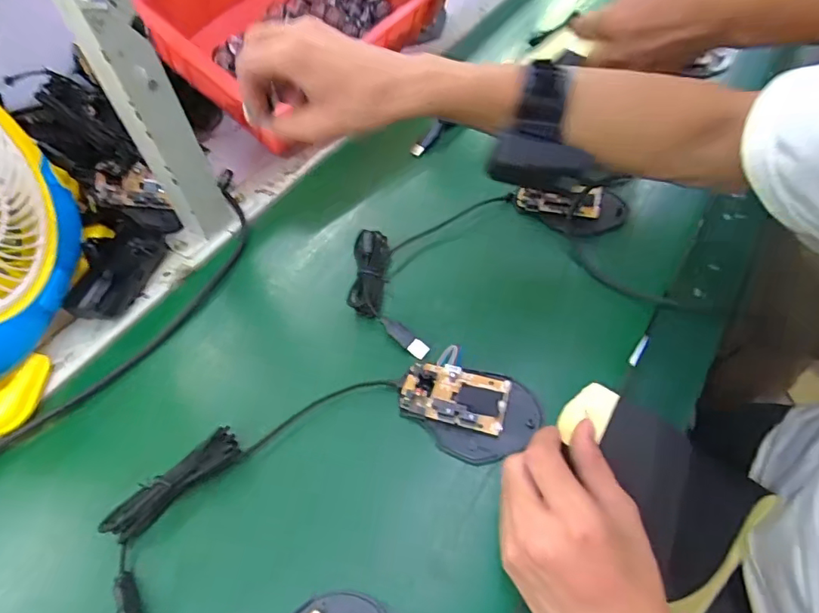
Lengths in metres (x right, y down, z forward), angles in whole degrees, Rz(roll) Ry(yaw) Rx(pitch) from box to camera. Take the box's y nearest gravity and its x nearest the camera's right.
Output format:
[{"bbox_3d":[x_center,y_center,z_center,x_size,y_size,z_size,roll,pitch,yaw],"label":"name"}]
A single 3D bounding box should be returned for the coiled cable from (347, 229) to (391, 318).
[{"bbox_3d":[-0.037,-0.033,0.475,0.033,0.017,0.099,-1,53,2],"label":"coiled cable"}]

